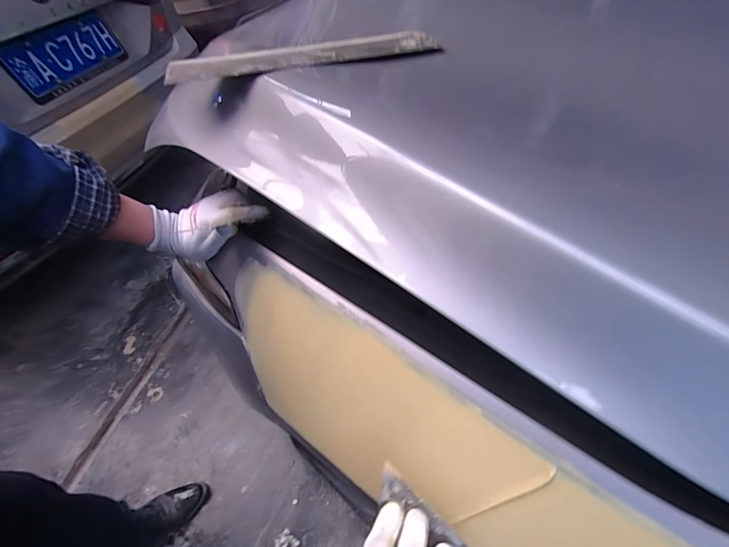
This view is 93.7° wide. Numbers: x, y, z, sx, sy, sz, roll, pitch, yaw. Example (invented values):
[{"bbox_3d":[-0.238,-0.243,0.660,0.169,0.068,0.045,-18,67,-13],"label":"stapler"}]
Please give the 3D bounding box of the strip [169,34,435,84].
[{"bbox_3d":[-0.072,-0.282,0.442,0.350,0.014,0.080,-13,51,-8],"label":"strip"}]

